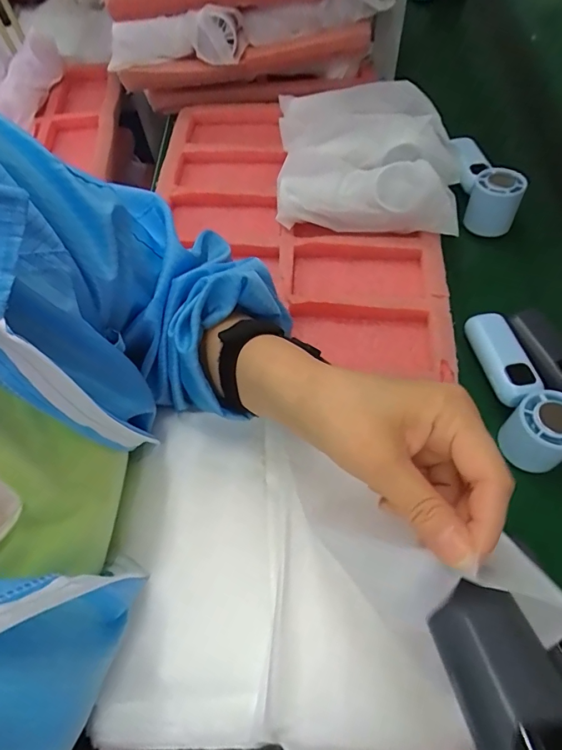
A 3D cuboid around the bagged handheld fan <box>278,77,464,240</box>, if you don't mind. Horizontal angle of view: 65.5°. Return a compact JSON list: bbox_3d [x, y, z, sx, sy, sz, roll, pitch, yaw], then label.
[{"bbox_3d":[0.097,-0.261,0.516,0.202,0.063,0.217,4,63,4],"label":"bagged handheld fan"}]

